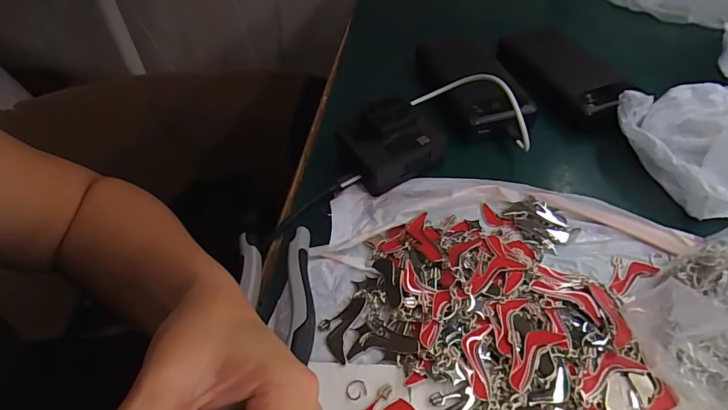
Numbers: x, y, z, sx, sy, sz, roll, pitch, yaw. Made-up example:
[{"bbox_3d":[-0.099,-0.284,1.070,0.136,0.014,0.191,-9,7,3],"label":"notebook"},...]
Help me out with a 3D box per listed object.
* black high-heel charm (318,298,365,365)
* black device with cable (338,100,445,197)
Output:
[{"bbox_3d":[-0.018,0.081,0.287,0.025,0.004,0.046,11,51,15],"label":"black high-heel charm"},{"bbox_3d":[0.024,-0.057,0.374,0.078,0.042,0.071,-26,51,-15],"label":"black device with cable"}]

